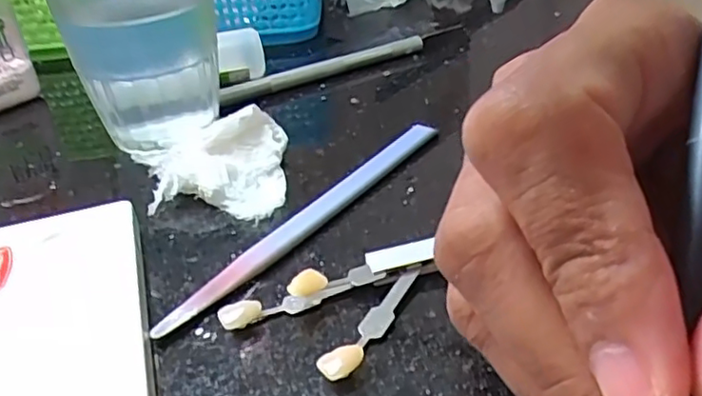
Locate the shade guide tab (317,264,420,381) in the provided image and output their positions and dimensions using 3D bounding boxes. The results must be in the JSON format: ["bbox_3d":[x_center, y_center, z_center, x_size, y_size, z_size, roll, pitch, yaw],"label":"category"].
[{"bbox_3d":[0.007,0.033,0.170,0.008,0.005,0.046,18,38,26],"label":"shade guide tab"}]

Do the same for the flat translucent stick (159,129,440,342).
[{"bbox_3d":[-0.011,0.004,0.214,0.009,0.004,0.135,31,46,24],"label":"flat translucent stick"}]

